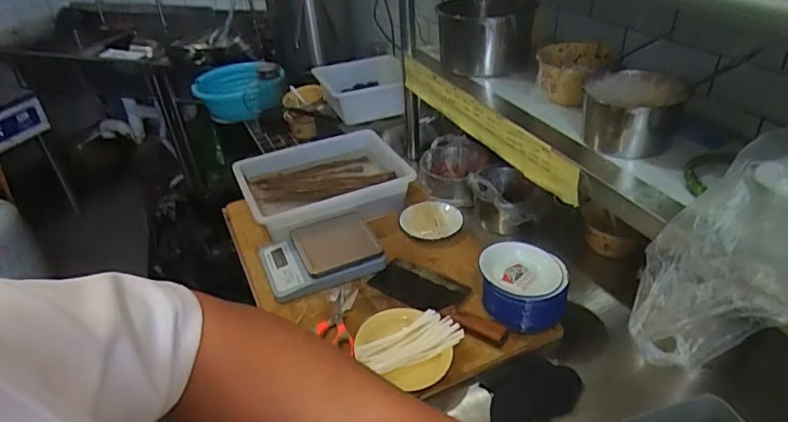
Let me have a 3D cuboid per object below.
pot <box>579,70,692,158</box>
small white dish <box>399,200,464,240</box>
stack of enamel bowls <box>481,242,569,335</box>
[{"bbox_3d":[0.381,-0.163,0.829,0.142,0.098,0.148,9,37,18],"label":"pot"},{"bbox_3d":[0.083,0.018,1.141,0.135,0.022,0.135,-3,35,2],"label":"small white dish"},{"bbox_3d":[0.217,0.127,0.875,0.140,0.089,0.133,0,35,5],"label":"stack of enamel bowls"}]

